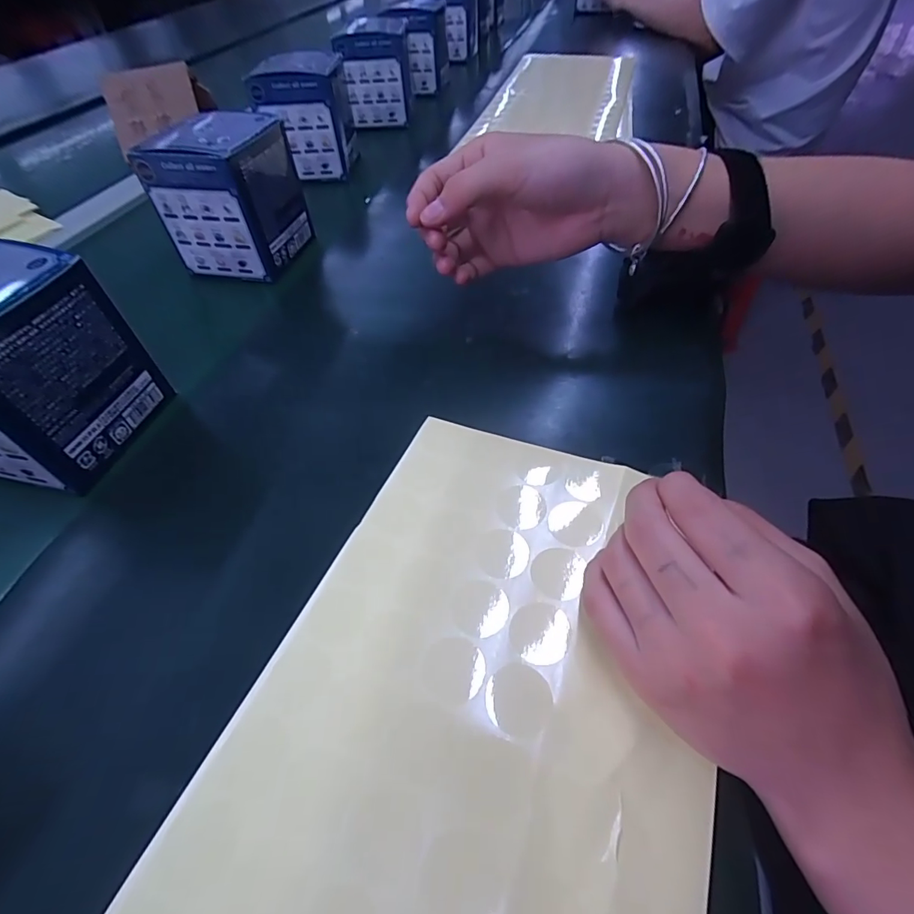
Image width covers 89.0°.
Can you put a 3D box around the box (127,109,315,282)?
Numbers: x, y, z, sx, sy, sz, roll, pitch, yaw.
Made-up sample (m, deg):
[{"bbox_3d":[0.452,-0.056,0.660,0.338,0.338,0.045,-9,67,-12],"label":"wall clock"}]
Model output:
[{"bbox_3d":[-0.174,-0.200,0.363,0.083,0.101,0.082,10,55,9],"label":"box"}]

